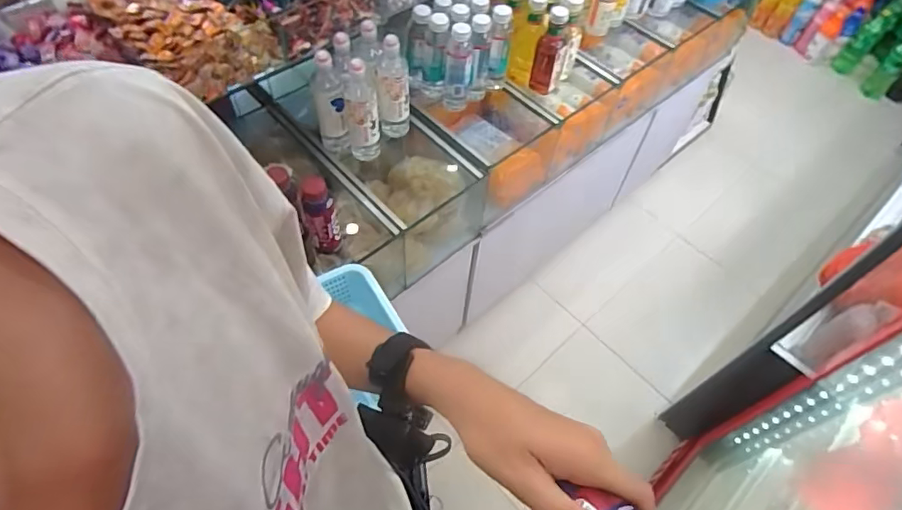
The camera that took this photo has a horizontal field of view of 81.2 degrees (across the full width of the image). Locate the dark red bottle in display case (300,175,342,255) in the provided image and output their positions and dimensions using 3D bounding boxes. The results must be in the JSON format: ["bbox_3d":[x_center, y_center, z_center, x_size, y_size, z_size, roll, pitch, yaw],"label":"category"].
[{"bbox_3d":[-0.233,-0.067,0.944,0.052,0.160,0.056,-17,59,-14],"label":"dark red bottle in display case"}]

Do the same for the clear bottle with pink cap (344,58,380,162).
[{"bbox_3d":[-0.182,-0.298,1.075,0.063,0.231,0.077,-4,57,-6],"label":"clear bottle with pink cap"}]

